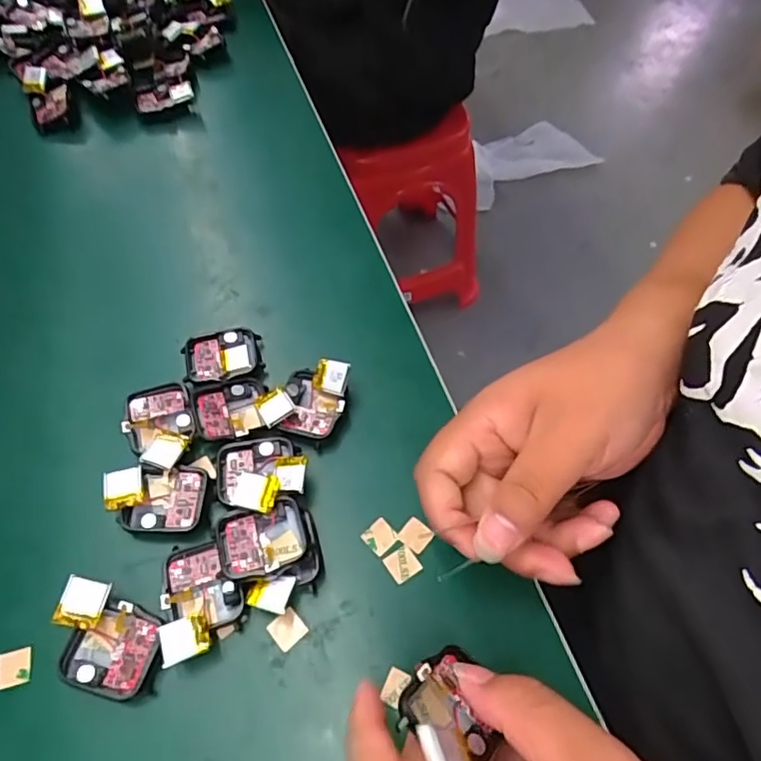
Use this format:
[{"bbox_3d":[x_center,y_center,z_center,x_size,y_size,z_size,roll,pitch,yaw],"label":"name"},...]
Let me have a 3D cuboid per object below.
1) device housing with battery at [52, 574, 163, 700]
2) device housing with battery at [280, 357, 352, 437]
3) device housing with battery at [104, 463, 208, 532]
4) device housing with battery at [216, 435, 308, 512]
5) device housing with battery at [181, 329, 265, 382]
[{"bbox_3d":[-0.129,0.122,0.267,0.050,0.019,0.042,17,61,11],"label":"device housing with battery"},{"bbox_3d":[-0.038,0.011,0.335,0.035,0.022,0.044,7,59,5],"label":"device housing with battery"},{"bbox_3d":[-0.121,0.062,0.303,0.050,0.010,0.036,-7,59,-3],"label":"device housing with battery"},{"bbox_3d":[-0.065,0.049,0.306,0.048,0.019,0.046,-13,60,-7],"label":"device housing with battery"},{"bbox_3d":[-0.099,-0.013,0.357,0.047,0.013,0.038,-11,59,-5],"label":"device housing with battery"}]

